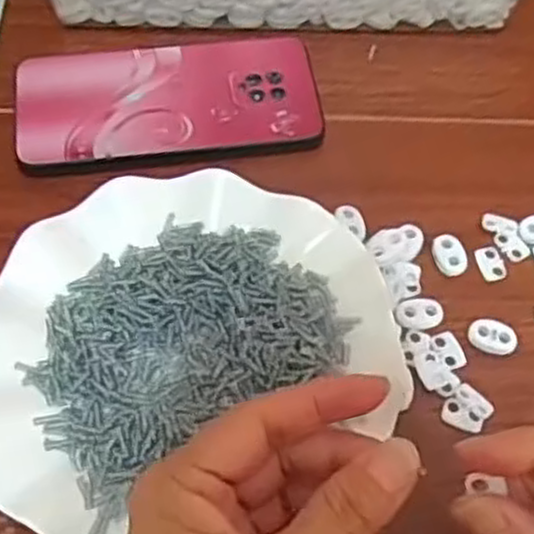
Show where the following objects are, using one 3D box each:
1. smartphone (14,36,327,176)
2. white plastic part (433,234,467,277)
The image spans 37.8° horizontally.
[{"bbox_3d":[-0.054,-0.091,0.429,0.162,0.006,0.079,-7,65,-6],"label":"smartphone"},{"bbox_3d":[0.093,-0.006,0.395,0.016,0.006,0.022,-7,65,-6],"label":"white plastic part"}]

